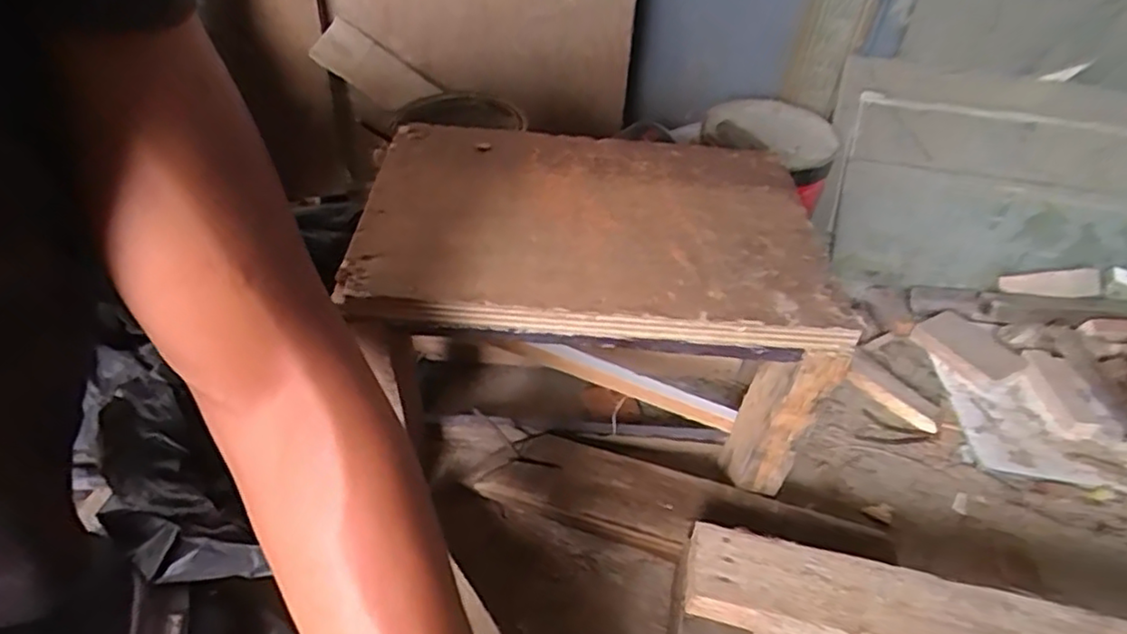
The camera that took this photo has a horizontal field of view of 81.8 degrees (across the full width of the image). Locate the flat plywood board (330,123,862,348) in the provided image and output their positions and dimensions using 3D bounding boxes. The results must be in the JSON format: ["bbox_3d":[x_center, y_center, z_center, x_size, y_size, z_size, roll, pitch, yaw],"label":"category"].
[{"bbox_3d":[0.021,-0.072,0.474,0.313,0.020,0.226,3,41,-2],"label":"flat plywood board"}]

